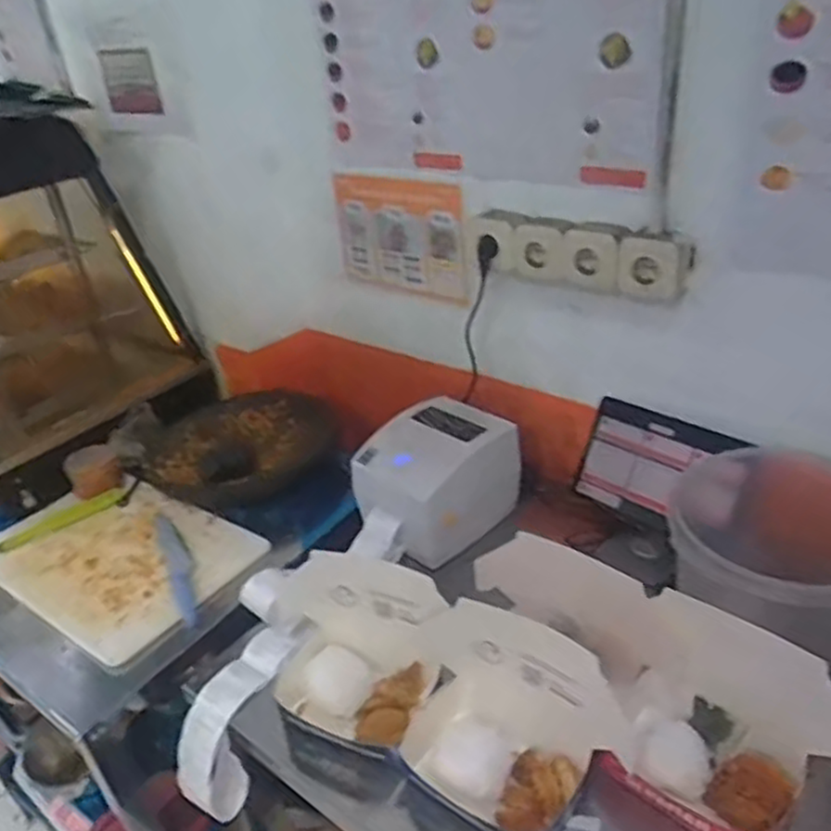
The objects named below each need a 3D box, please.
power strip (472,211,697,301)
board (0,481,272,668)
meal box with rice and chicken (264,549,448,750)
[{"bbox_3d":[0.213,-0.227,1.015,0.052,0.097,0.325,-30,37,-35],"label":"power strip"},{"bbox_3d":[-0.478,0.218,1.202,0.442,0.026,0.304,17,35,33],"label":"board"},{"bbox_3d":[-0.090,0.278,0.882,0.216,0.177,0.131,11,34,28],"label":"meal box with rice and chicken"}]

